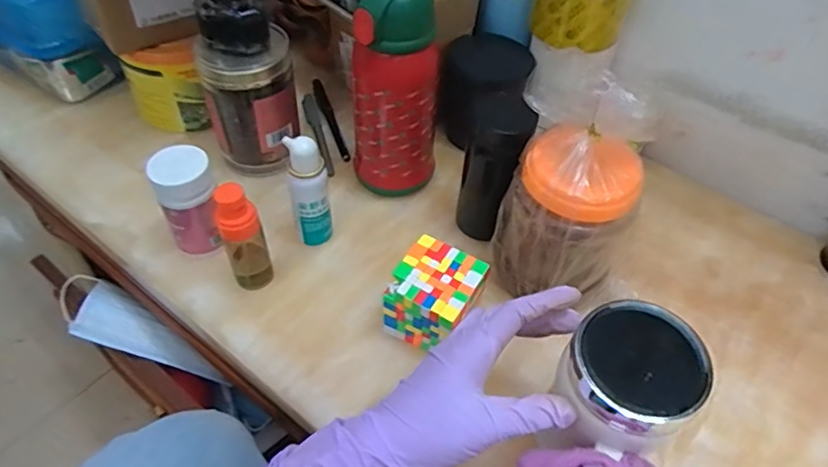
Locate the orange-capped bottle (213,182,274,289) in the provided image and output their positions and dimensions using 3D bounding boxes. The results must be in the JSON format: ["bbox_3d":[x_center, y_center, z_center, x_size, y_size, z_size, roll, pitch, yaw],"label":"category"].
[{"bbox_3d":[-0.143,0.005,0.490,0.034,0.104,0.031,-13,51,-14],"label":"orange-capped bottle"}]

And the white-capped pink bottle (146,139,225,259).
[{"bbox_3d":[-0.197,-0.027,0.518,0.046,0.099,0.044,-12,51,-14],"label":"white-capped pink bottle"}]

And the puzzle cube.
[{"bbox_3d":[0.017,0.056,0.474,0.065,0.069,0.066,26,52,18],"label":"puzzle cube"}]

